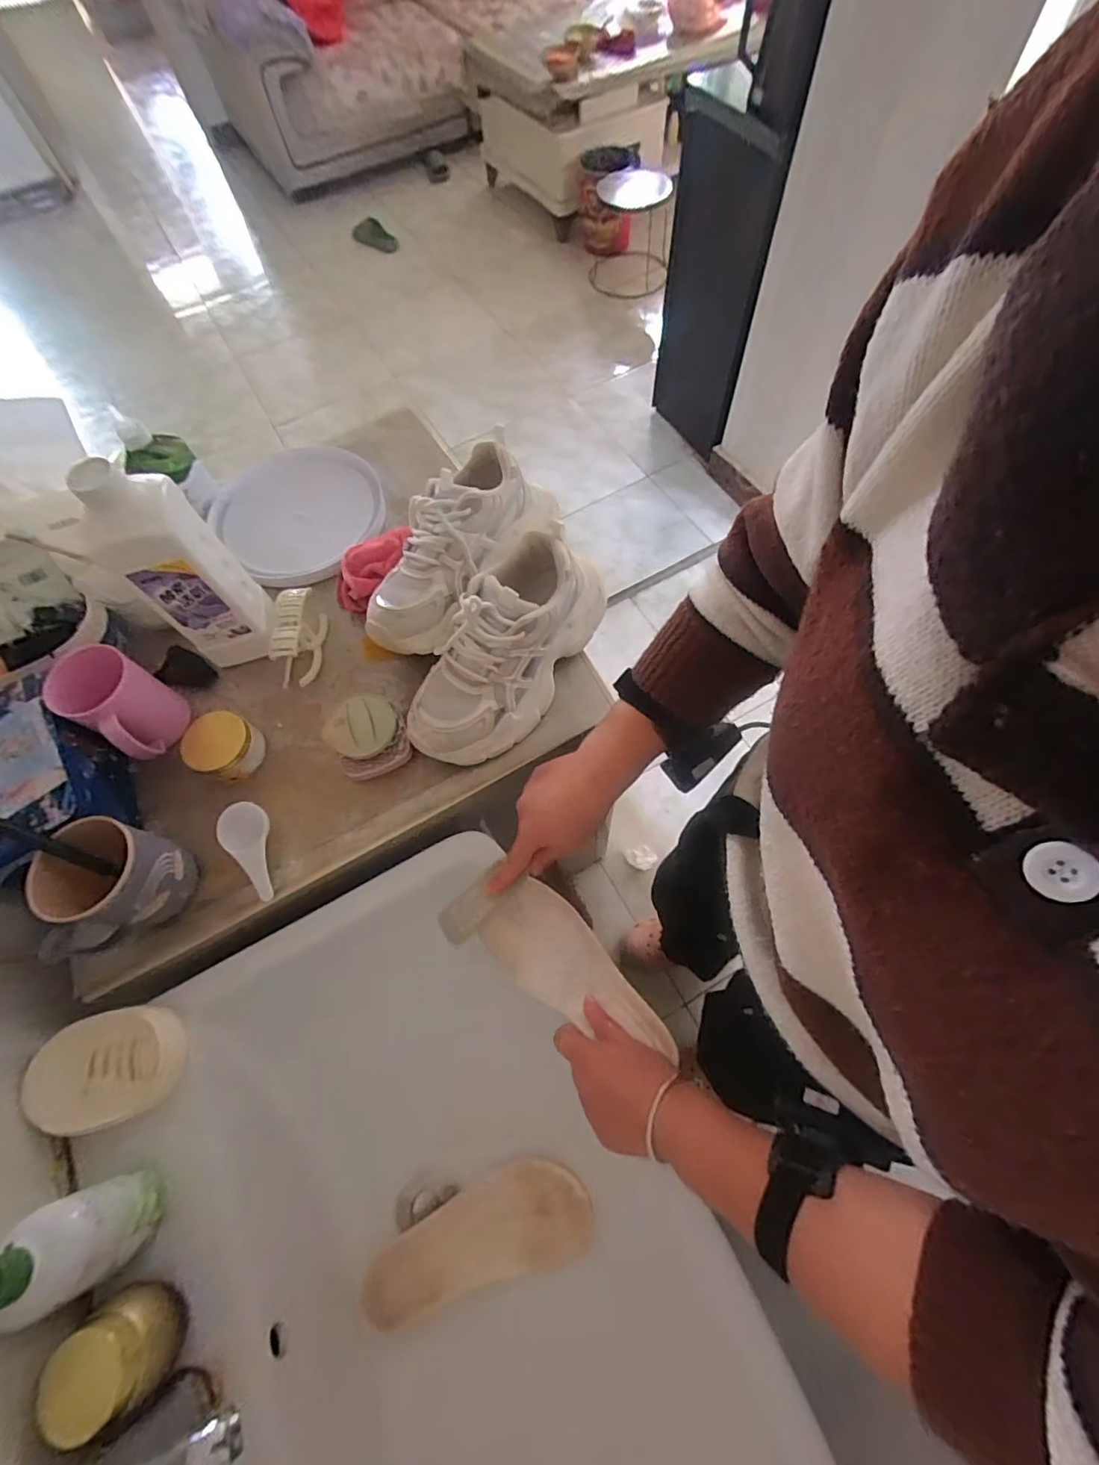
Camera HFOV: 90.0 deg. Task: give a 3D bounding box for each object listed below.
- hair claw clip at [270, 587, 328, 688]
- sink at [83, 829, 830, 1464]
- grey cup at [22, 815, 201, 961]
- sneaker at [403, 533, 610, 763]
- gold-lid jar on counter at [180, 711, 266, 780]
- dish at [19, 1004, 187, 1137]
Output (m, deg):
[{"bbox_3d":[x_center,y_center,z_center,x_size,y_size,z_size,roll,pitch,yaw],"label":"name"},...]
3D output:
[{"bbox_3d":[-0.292,-0.117,0.640,0.040,0.048,0.115,-6,65,1],"label":"hair claw clip"},{"bbox_3d":[-0.094,0.432,0.507,0.433,0.180,0.581,-29,66,-10],"label":"sink"},{"bbox_3d":[-0.388,0.144,0.496,0.082,0.104,0.111,7,66,7],"label":"grey cup"},{"bbox_3d":[-0.047,-0.088,0.569,0.109,0.123,0.260,30,70,16],"label":"sneaker"},{"bbox_3d":[-0.345,0.016,0.584,0.063,0.045,0.065,-1,65,3],"label":"gold-lid jar on counter"},{"bbox_3d":[-0.387,0.296,0.485,0.116,0.037,0.091,-12,65,-2],"label":"dish"}]

